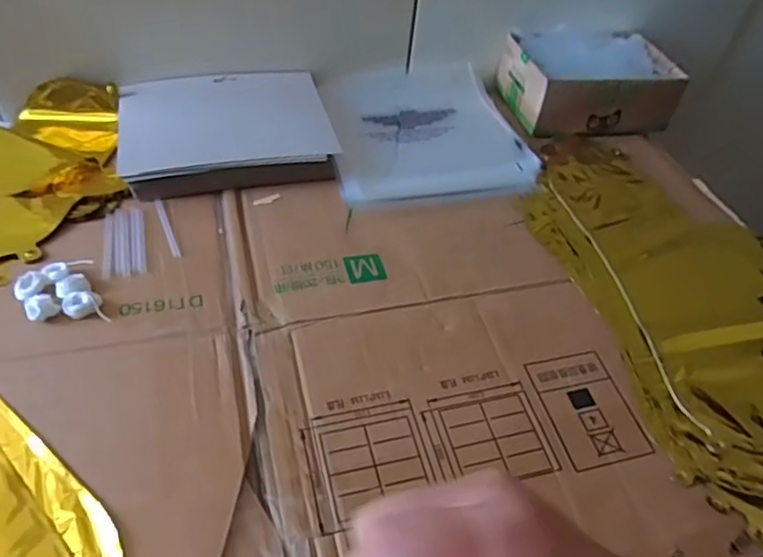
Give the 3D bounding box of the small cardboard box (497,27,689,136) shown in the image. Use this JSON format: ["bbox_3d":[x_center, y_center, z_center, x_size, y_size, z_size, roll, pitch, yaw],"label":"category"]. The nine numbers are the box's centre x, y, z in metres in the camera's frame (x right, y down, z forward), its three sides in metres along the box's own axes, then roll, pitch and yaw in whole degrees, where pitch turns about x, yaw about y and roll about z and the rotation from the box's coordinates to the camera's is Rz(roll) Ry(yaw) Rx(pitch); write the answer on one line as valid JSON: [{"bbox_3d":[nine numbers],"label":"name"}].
[{"bbox_3d":[0.250,-0.237,0.694,0.179,0.077,0.128,-3,48,-10],"label":"small cardboard box"}]

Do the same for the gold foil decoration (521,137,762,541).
[{"bbox_3d":[0.290,0.020,0.532,0.233,0.026,0.440,-5,49,-12],"label":"gold foil decoration"}]

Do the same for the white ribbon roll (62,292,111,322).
[{"bbox_3d":[-0.228,0.023,0.450,0.027,0.010,0.032,-26,56,-27],"label":"white ribbon roll"}]

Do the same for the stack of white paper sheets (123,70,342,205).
[{"bbox_3d":[-0.162,-0.162,0.615,0.205,0.020,0.177,-9,49,-15],"label":"stack of white paper sheets"}]

